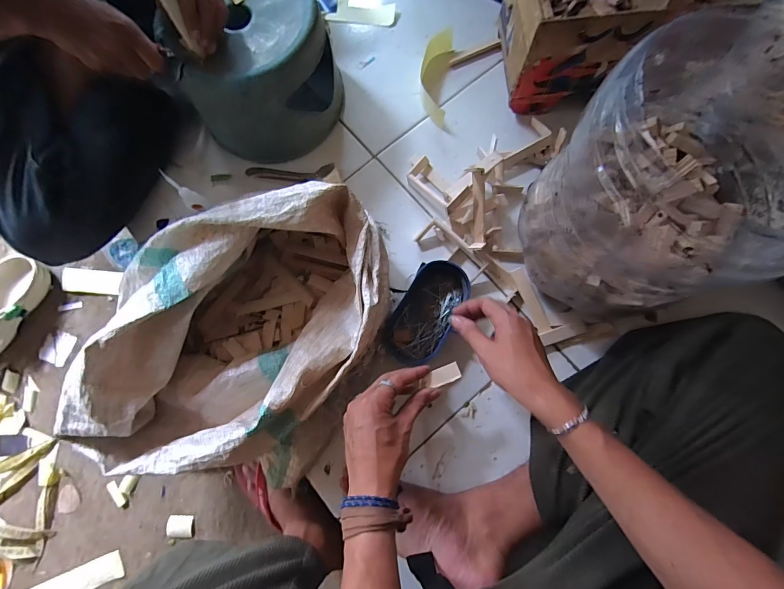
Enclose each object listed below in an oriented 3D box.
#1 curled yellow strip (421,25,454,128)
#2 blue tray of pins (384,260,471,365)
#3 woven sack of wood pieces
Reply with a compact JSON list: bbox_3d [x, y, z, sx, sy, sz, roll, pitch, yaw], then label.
[{"bbox_3d":[0.075,-0.374,0.645,0.051,0.032,0.171,7,77,3],"label":"curled yellow strip"},{"bbox_3d":[0.053,0.025,0.564,0.084,0.036,0.162,31,79,8],"label":"blue tray of pins"},{"bbox_3d":[-0.199,0.055,0.488,0.347,0.188,0.359,9,77,4],"label":"woven sack of wood pieces"}]

